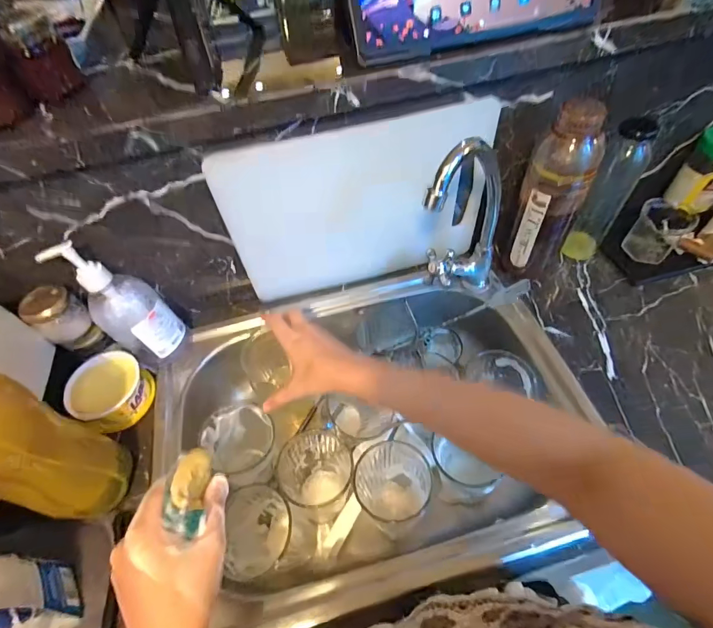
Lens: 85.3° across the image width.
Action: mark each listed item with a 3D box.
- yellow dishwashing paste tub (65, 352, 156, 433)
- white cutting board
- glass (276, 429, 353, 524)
[{"bbox_3d":[-0.316,0.102,0.503,0.087,0.059,0.090,-2,54,3],"label":"yellow dishwashing paste tub"},{"bbox_3d":[0.008,-0.132,0.522,0.338,0.241,0.017,-15,50,-6],"label":"white cutting board"},{"bbox_3d":[-0.052,0.210,0.515,0.088,0.079,0.095,-2,54,3],"label":"glass"}]

